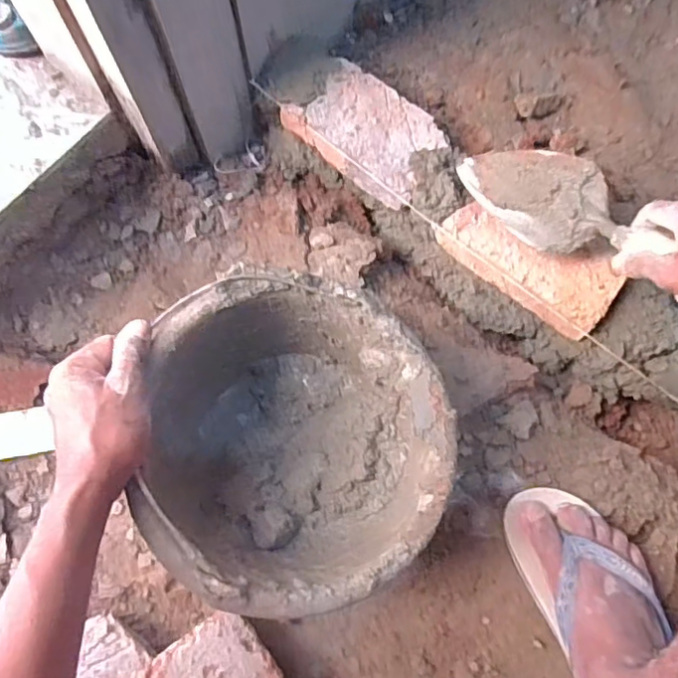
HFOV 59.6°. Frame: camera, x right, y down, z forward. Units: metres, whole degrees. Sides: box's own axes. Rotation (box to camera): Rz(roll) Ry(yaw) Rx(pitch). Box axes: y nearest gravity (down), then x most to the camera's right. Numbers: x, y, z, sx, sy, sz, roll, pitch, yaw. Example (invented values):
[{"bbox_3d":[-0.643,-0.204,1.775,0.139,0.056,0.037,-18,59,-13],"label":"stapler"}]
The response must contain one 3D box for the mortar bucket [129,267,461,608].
[{"bbox_3d":[-0.028,0.088,0.508,0.230,0.159,0.242,0,75,-1],"label":"mortar bucket"}]

